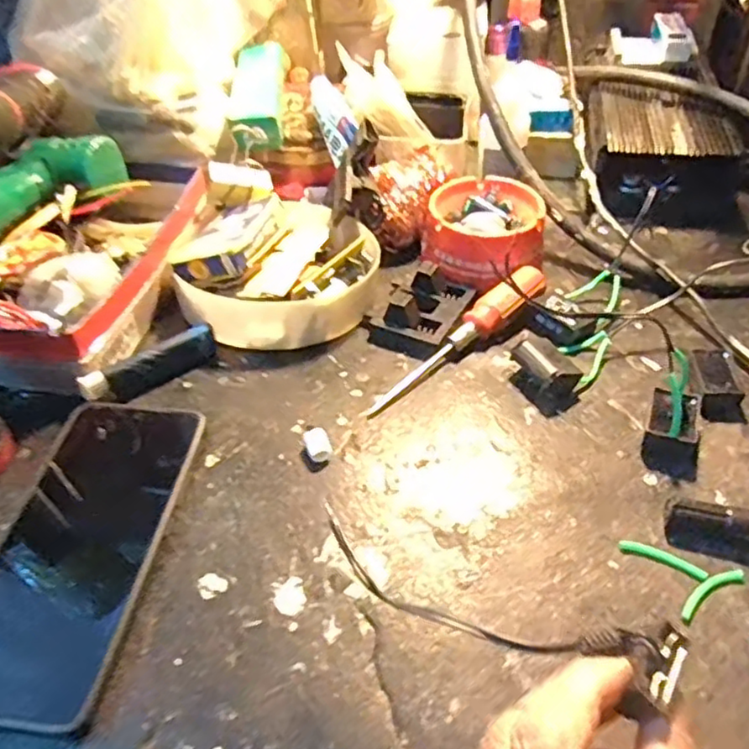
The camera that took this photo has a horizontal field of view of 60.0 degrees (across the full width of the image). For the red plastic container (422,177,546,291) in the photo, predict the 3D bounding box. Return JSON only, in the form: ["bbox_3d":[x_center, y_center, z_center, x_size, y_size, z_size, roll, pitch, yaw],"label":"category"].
[{"bbox_3d":[0.076,-0.097,0.454,0.079,0.042,0.086,11,47,12],"label":"red plastic container"}]

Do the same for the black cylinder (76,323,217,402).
[{"bbox_3d":[-0.130,-0.004,0.384,0.081,0.025,0.014,-31,53,-25],"label":"black cylinder"}]

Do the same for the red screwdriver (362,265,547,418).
[{"bbox_3d":[0.054,-0.021,0.394,0.024,0.020,0.151,33,55,28],"label":"red screwdriver"}]

